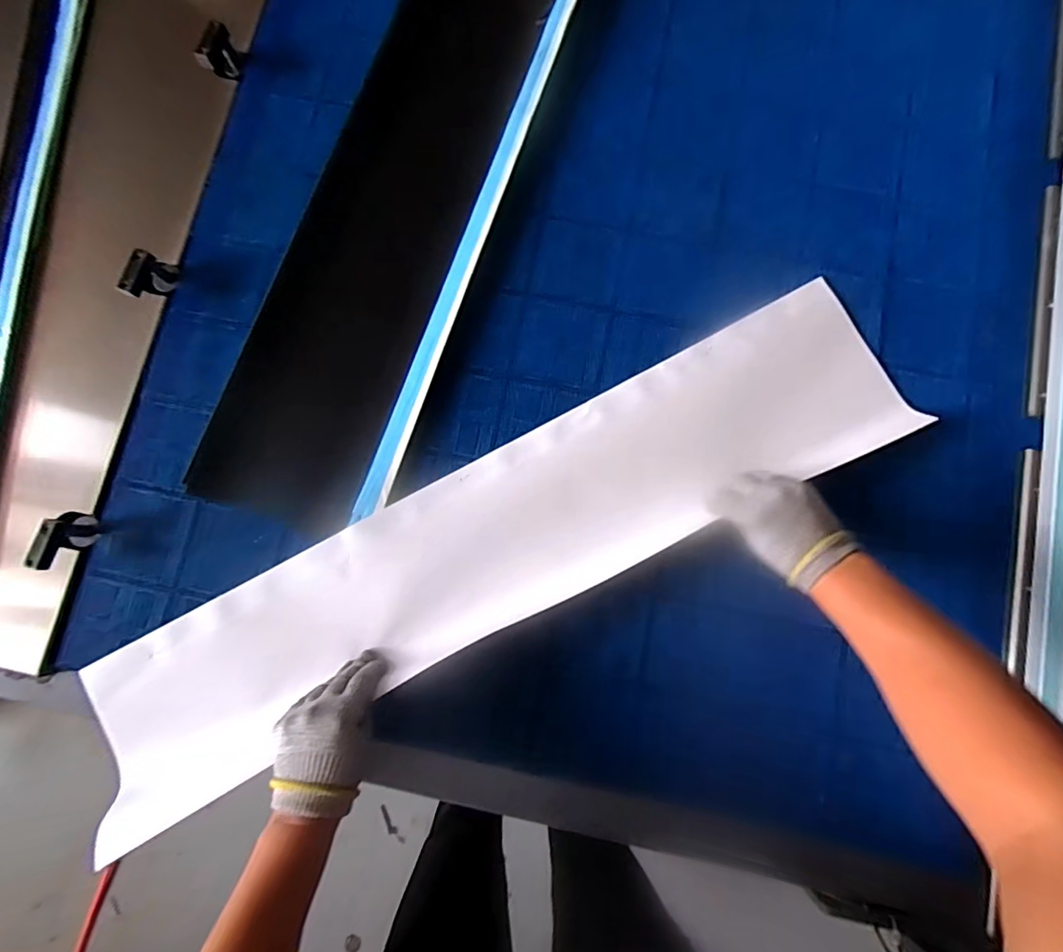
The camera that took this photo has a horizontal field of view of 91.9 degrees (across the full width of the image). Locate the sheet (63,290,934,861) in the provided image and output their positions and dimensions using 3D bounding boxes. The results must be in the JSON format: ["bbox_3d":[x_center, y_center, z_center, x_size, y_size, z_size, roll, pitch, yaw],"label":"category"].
[{"bbox_3d":[-0.023,0.059,0.519,0.848,0.054,0.176,-27,82,-3],"label":"sheet"}]

